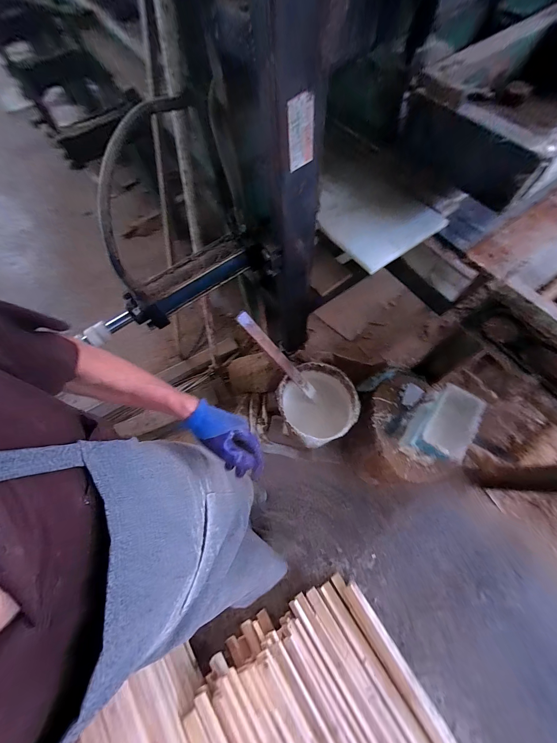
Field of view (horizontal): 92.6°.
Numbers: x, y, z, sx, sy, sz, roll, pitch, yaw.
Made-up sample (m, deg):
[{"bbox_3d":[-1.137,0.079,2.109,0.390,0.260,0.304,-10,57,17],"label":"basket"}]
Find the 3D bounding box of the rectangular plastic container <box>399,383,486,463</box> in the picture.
[{"bbox_3d":[0.478,0.159,0.788,0.111,0.177,0.204,35,74,16],"label":"rectangular plastic container"}]

